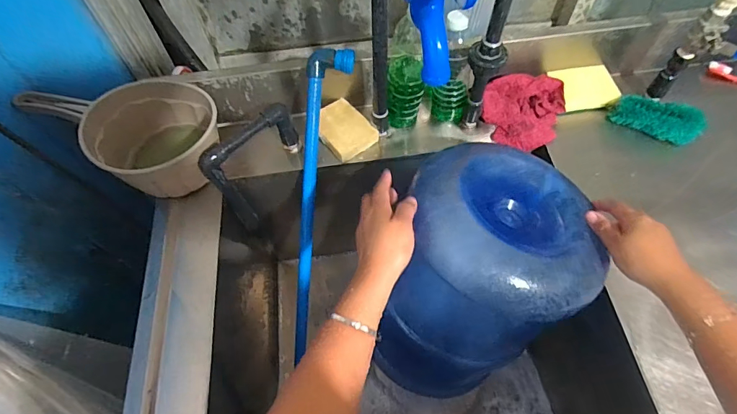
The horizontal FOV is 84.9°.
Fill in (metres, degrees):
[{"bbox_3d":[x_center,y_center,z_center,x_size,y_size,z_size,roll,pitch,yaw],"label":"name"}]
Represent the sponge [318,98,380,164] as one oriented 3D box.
[{"bbox_3d":[-0.043,-0.127,0.661,0.076,0.028,0.100,-33,63,-16],"label":"sponge"}]

